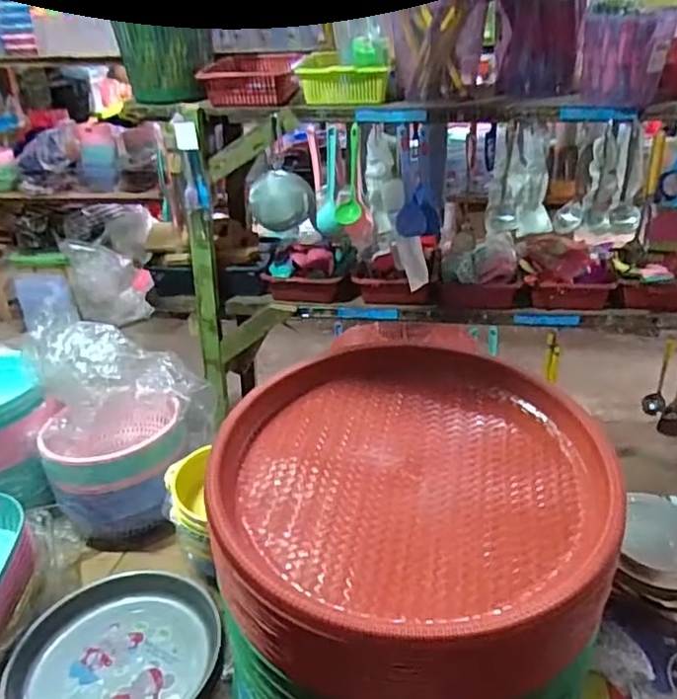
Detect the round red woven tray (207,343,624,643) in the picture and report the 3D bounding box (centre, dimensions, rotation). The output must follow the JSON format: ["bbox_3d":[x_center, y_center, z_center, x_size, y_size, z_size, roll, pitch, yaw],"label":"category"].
[{"bbox_3d":[0.071,0.110,0.629,0.362,0.049,0.348,-3,30,1],"label":"round red woven tray"}]

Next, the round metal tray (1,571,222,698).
[{"bbox_3d":[-0.321,0.441,0.932,0.283,0.048,0.314,-5,30,-2],"label":"round metal tray"}]

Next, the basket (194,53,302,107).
[{"bbox_3d":[-0.222,-0.709,1.645,0.238,0.089,0.311,-3,30,1],"label":"basket"}]

